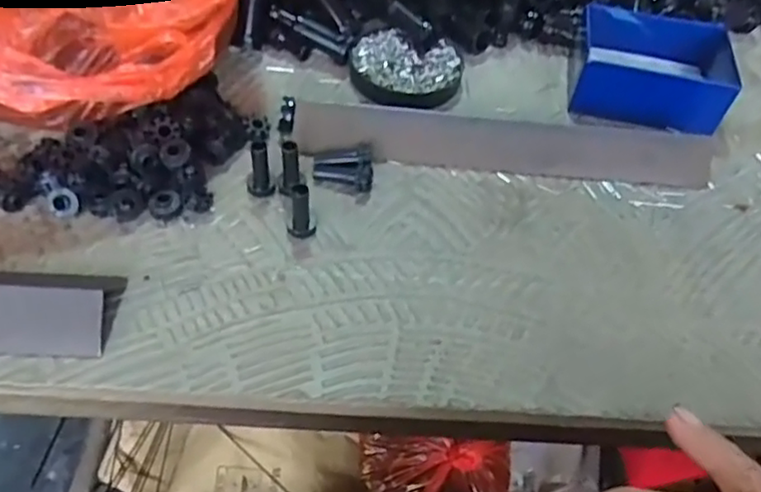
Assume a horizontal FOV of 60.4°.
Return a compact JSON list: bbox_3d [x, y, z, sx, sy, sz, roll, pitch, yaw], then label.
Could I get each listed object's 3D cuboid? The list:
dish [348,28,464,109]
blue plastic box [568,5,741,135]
[{"bbox_3d":[0.020,-0.138,0.499,0.084,0.013,0.081,2,53,-3],"label":"dish"},{"bbox_3d":[0.202,-0.132,0.490,0.109,0.041,0.086,14,53,6],"label":"blue plastic box"}]

